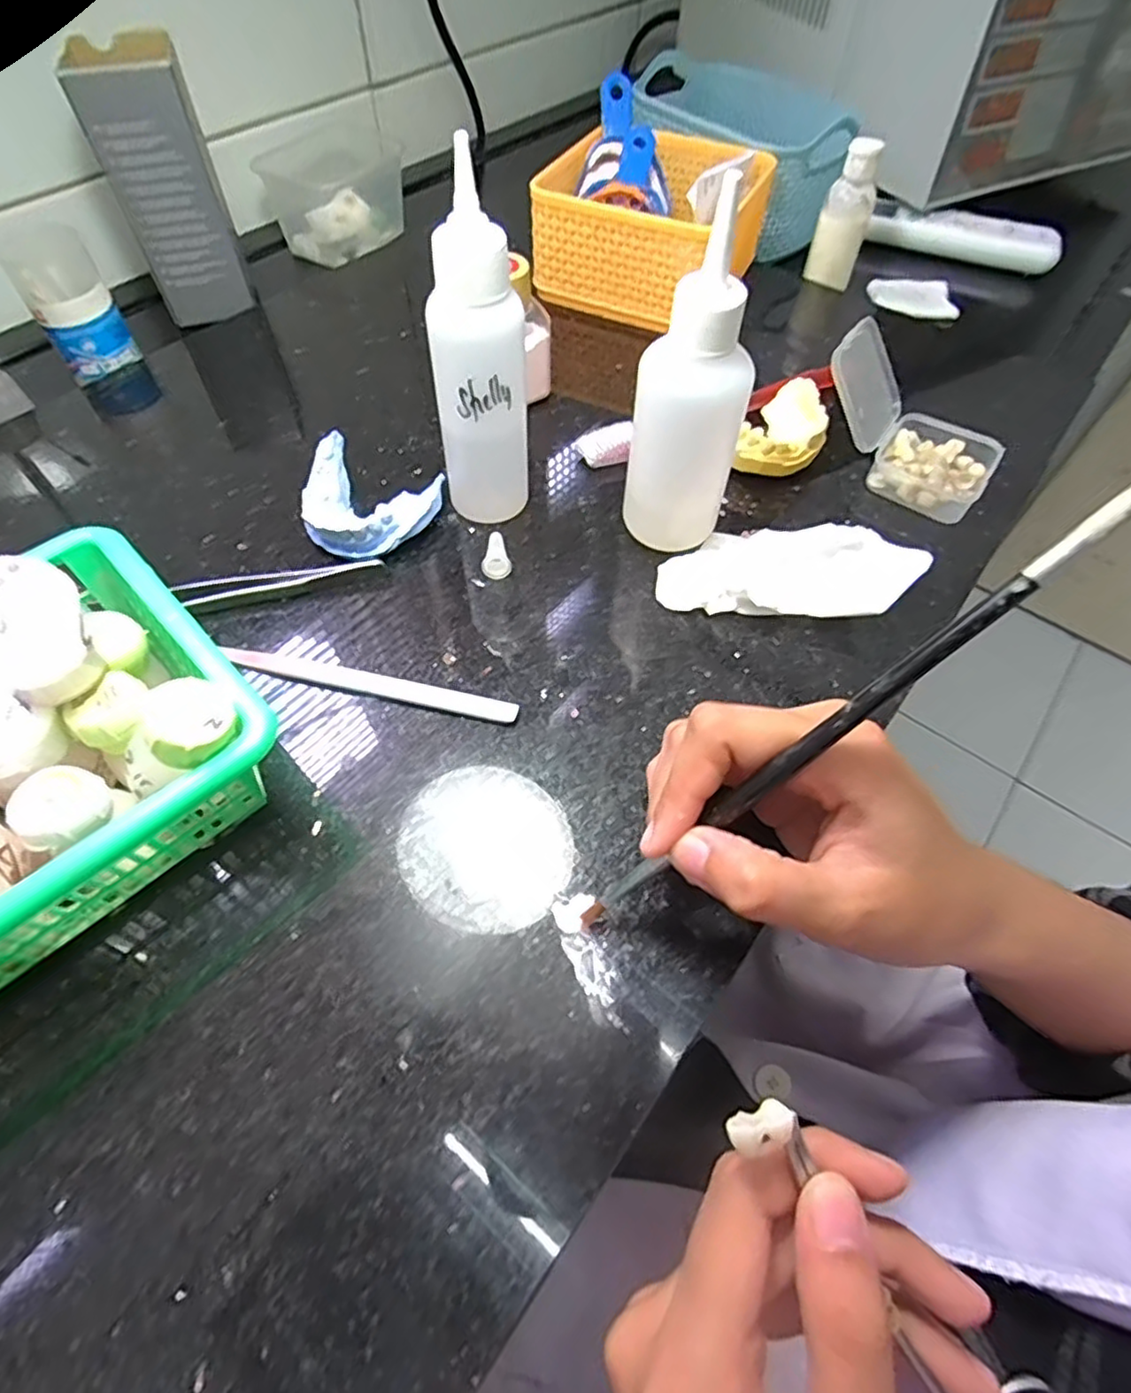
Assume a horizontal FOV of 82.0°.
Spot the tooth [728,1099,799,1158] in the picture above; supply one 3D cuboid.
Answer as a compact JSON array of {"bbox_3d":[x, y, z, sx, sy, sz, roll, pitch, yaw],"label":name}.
[{"bbox_3d":[0.046,0.101,0.152,0.016,0.005,0.008,-17,61,-12],"label":"tooth"}]

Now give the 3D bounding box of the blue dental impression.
[{"bbox_3d":[-0.102,-0.097,0.323,0.069,0.021,0.059,31,61,16],"label":"blue dental impression"}]

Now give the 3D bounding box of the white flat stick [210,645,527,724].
[{"bbox_3d":[-0.083,-0.006,0.275,0.129,0.004,0.010,12,58,5],"label":"white flat stick"}]

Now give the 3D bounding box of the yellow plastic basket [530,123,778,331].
[{"bbox_3d":[0.056,-0.325,0.446,0.138,0.059,0.133,24,59,12],"label":"yellow plastic basket"}]

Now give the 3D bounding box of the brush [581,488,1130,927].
[{"bbox_3d":[0.065,0.016,0.180,0.008,0.188,0.006,4,48,-47],"label":"brush"}]

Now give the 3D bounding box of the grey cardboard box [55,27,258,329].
[{"bbox_3d":[-0.248,-0.319,0.411,0.061,0.128,0.056,-17,60,-13],"label":"grey cardboard box"}]

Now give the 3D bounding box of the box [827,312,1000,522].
[{"bbox_3d":[0.182,-0.144,0.341,0.095,0.054,0.053,33,62,18],"label":"box"}]

